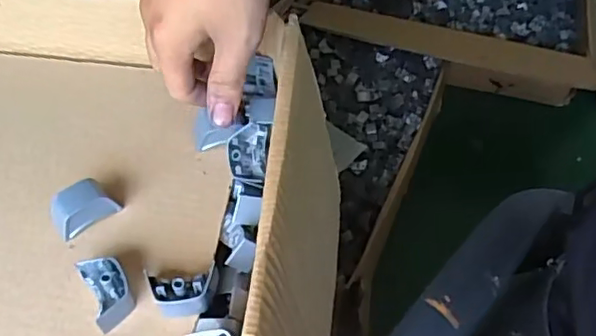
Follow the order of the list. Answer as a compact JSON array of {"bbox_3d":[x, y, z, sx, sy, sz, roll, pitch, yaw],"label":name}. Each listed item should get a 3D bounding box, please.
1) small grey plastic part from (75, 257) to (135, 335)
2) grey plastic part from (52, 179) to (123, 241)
[{"bbox_3d":[-0.104,0.066,0.331,0.022,0.018,0.040,-22,54,-18],"label":"small grey plastic part"},{"bbox_3d":[-0.130,0.023,0.362,0.037,0.022,0.020,-32,58,-24],"label":"grey plastic part"}]

